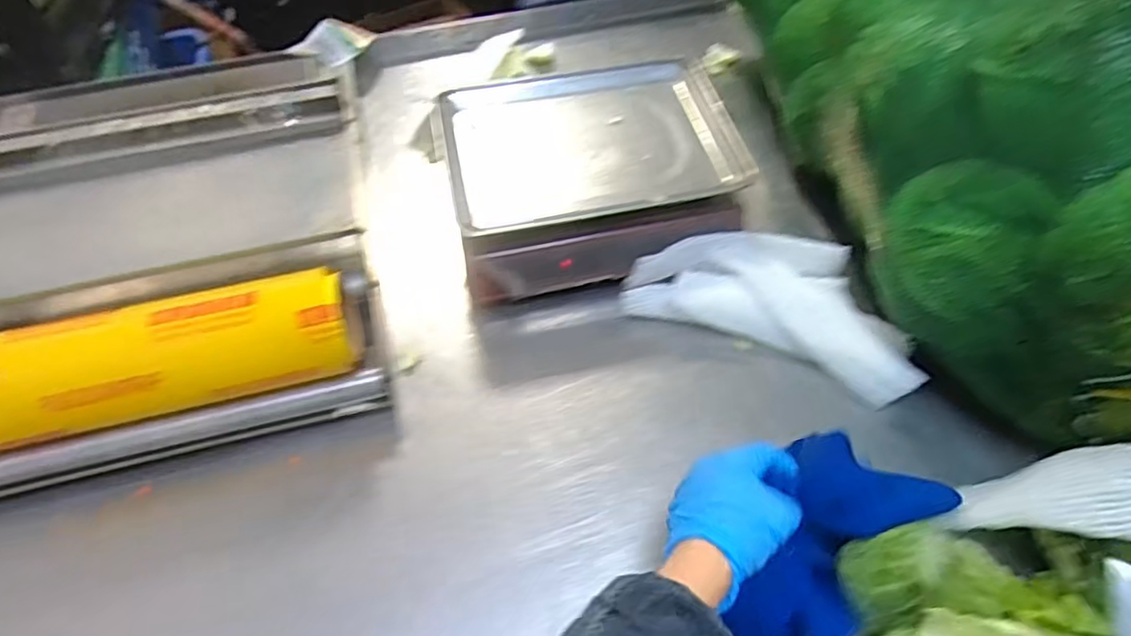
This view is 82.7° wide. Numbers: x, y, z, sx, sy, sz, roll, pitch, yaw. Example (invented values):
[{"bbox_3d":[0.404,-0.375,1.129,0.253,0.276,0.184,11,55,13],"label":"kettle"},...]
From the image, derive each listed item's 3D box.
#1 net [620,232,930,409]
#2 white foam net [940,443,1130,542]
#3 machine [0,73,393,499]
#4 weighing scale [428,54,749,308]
[{"bbox_3d":[0.223,-0.026,0.687,0.294,0.041,0.140,21,58,16],"label":"net"},{"bbox_3d":[0.397,0.133,0.489,0.020,0.197,0.072,30,49,-30],"label":"white foam net"},{"bbox_3d":[-0.476,-0.103,0.732,0.484,0.152,0.553,-12,55,-6],"label":"machine"},{"bbox_3d":[0.025,-0.176,0.781,0.342,0.114,0.276,-13,55,-8],"label":"weighing scale"}]

